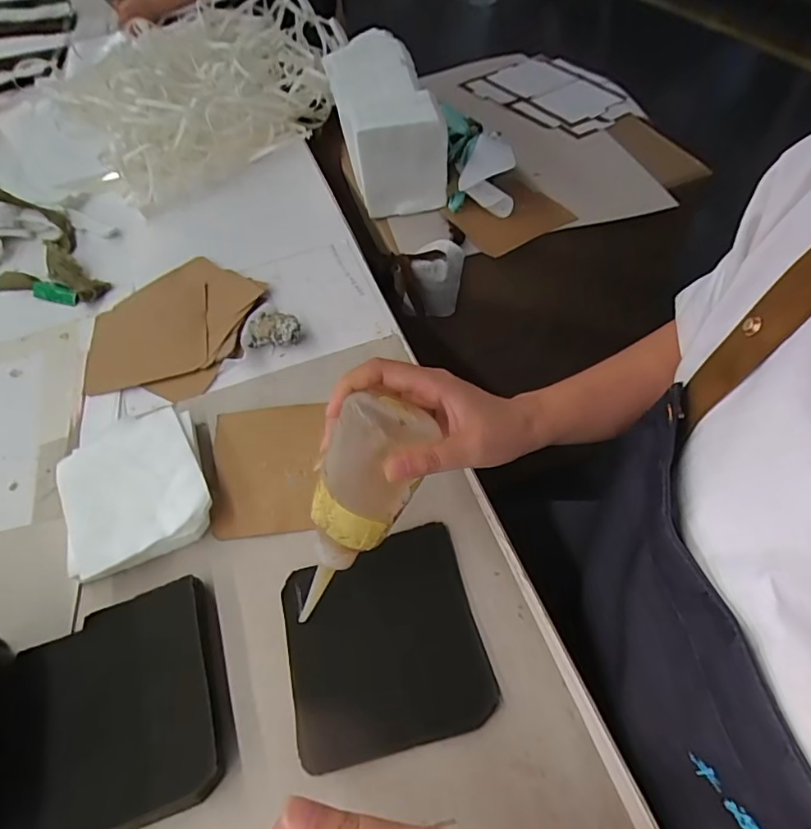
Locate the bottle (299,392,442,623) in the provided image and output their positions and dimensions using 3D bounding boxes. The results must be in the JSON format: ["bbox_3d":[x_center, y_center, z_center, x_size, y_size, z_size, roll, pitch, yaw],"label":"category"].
[{"bbox_3d":[-0.032,0.060,0.334,0.052,0.047,0.142,28,105,23],"label":"bottle"}]

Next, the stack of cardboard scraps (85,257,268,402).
[{"bbox_3d":[-0.258,-0.100,0.564,0.165,0.015,0.187,11,56,13],"label":"stack of cardboard scraps"}]

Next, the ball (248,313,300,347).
[{"bbox_3d":[-0.135,-0.087,0.531,0.053,0.026,0.027,4,55,8],"label":"ball"}]

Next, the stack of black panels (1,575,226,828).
[{"bbox_3d":[-0.191,0.196,0.343,0.125,0.016,0.137,-17,54,-7],"label":"stack of black panels"}]

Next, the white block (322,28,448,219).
[{"bbox_3d":[-0.038,-0.416,0.723,0.113,0.140,0.305,-14,54,-5],"label":"white block"}]

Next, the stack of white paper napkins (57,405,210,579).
[{"bbox_3d":[-0.231,0.062,0.439,0.114,0.025,0.136,-26,56,-13],"label":"stack of white paper napkins"}]

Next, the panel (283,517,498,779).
[{"bbox_3d":[-0.017,0.157,0.362,0.131,0.005,0.136,-14,54,-4],"label":"panel"}]

